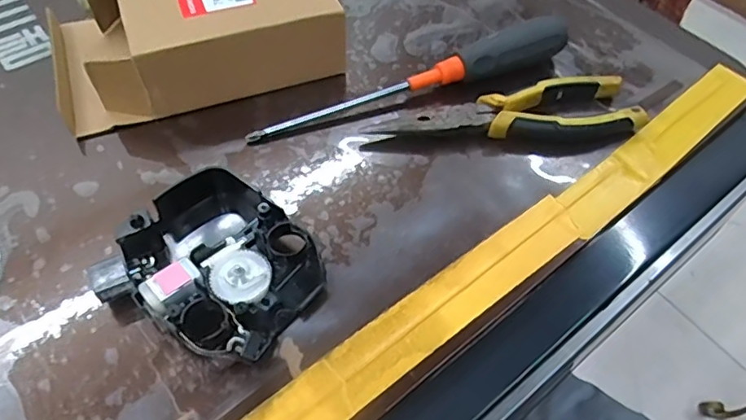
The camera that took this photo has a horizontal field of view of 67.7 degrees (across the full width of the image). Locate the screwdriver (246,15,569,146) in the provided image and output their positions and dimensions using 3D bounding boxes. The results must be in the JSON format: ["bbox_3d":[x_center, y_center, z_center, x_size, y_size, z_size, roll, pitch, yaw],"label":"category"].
[{"bbox_3d":[0.028,-0.096,0.401,0.241,0.035,0.025,-15,56,-12],"label":"screwdriver"}]

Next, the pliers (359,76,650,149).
[{"bbox_3d":[0.093,-0.063,0.391,0.189,0.019,0.050,-8,54,-7],"label":"pliers"}]

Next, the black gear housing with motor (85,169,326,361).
[{"bbox_3d":[-0.088,0.031,0.314,0.106,0.029,0.092,30,59,19],"label":"black gear housing with motor"}]

